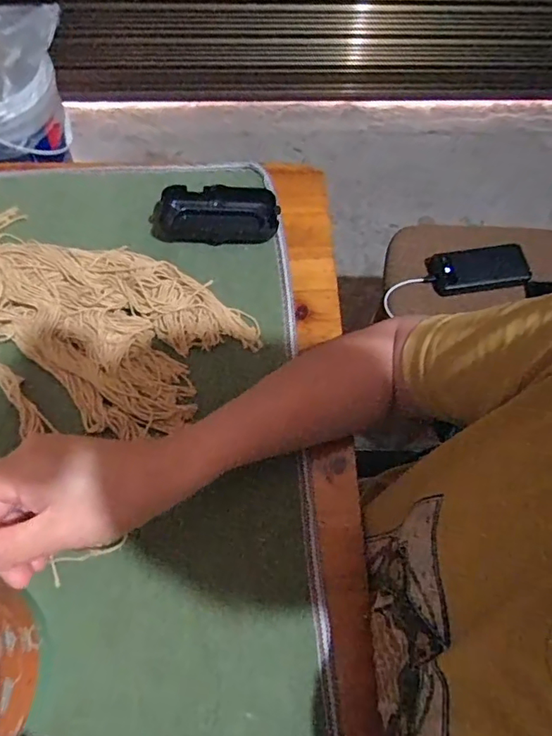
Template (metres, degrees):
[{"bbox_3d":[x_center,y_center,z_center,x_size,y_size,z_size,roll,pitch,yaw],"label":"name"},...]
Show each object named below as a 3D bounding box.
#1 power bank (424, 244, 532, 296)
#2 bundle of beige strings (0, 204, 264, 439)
[{"bbox_3d":[0.343,-0.165,0.838,0.170,0.021,0.075,-8,66,-6],"label":"power bank"},{"bbox_3d":[-0.209,-0.055,0.428,0.361,0.048,0.167,23,67,8],"label":"bundle of beige strings"}]

